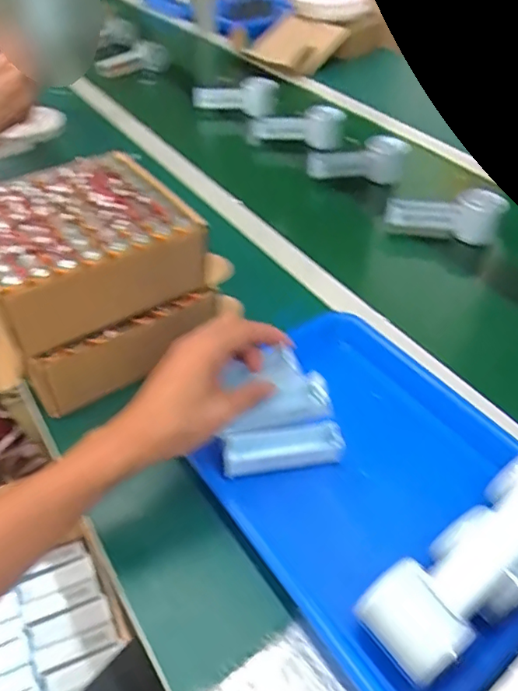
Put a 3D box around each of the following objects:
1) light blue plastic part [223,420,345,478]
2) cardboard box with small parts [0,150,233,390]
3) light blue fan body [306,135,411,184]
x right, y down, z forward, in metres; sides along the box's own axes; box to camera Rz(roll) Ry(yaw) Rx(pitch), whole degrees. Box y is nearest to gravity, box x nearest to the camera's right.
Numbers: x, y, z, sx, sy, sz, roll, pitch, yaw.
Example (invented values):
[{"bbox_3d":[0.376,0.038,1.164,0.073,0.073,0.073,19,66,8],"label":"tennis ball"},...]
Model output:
[{"bbox_3d":[0.021,0.091,0.481,0.104,0.038,0.020,-6,11,-11],"label":"light blue plastic part"},{"bbox_3d":[-0.173,-0.102,0.540,0.236,0.086,0.181,-25,51,-26],"label":"cardboard box with small parts"},{"bbox_3d":[0.157,-0.305,0.878,0.152,0.064,0.039,3,44,0],"label":"light blue fan body"}]

